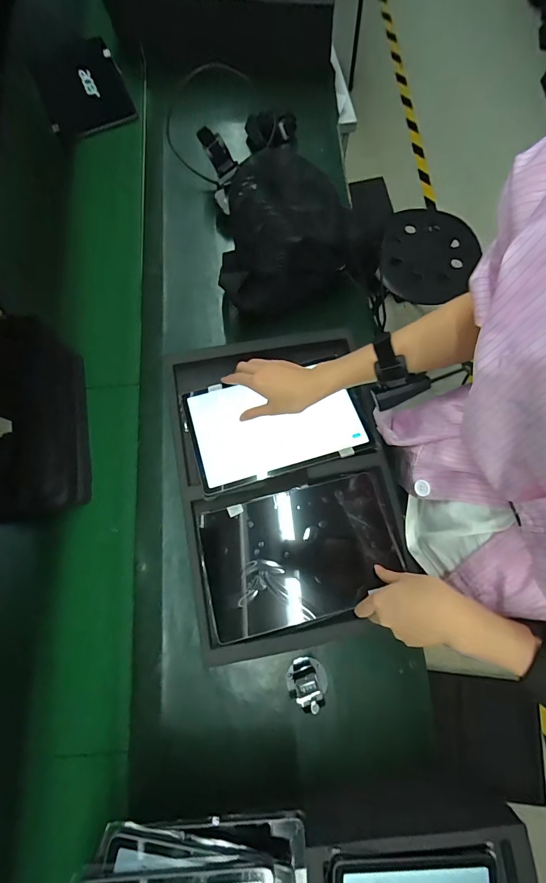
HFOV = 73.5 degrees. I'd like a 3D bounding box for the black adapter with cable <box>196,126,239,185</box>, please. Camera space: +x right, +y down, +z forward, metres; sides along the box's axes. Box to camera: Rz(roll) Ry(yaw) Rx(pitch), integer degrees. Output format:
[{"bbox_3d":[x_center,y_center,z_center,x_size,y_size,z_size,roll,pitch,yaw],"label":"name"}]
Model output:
[{"bbox_3d":[-0.103,-0.512,0.649,0.035,0.037,0.079,-43,117,-9],"label":"black adapter with cable"}]

